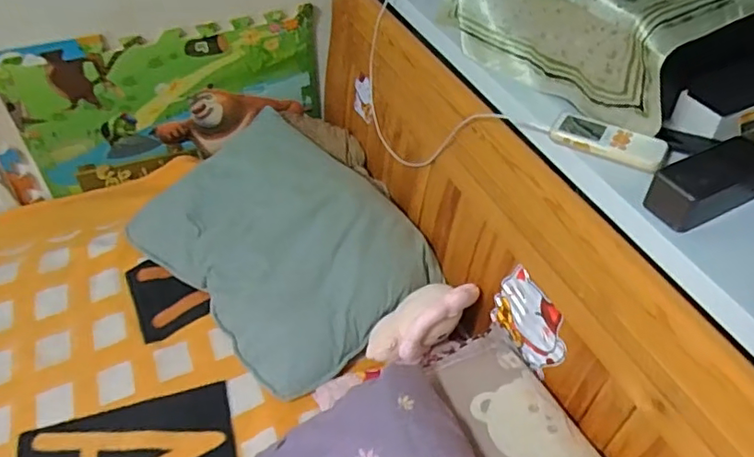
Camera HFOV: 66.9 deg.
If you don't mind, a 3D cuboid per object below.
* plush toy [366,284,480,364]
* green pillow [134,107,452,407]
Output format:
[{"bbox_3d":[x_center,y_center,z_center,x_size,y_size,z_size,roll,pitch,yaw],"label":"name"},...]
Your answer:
[{"bbox_3d":[0.064,0.140,0.880,0.110,0.107,0.150,33,56,29],"label":"plush toy"},{"bbox_3d":[-0.172,0.006,1.049,0.516,0.126,0.393,35,60,29],"label":"green pillow"}]

